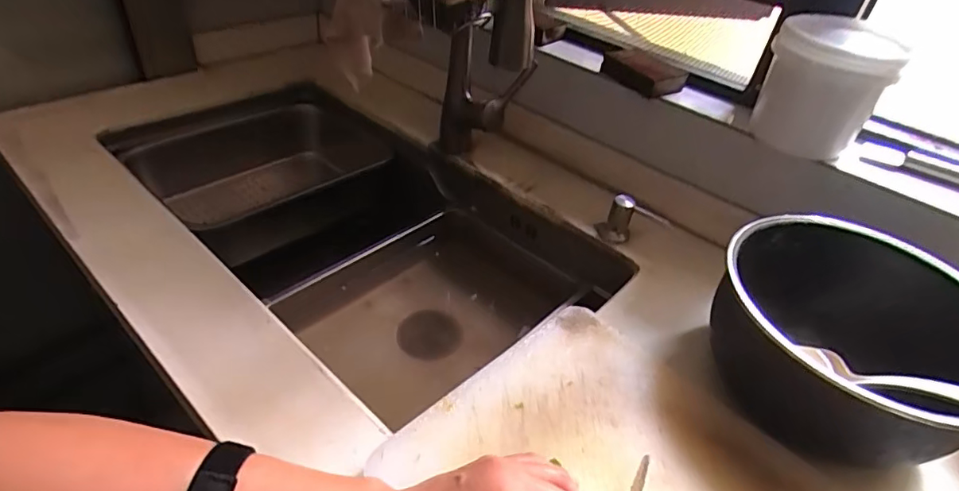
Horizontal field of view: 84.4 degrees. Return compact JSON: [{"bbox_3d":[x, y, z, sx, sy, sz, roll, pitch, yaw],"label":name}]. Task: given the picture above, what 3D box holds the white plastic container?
[{"bbox_3d":[0.393,-0.184,0.623,0.116,0.138,0.140,24,42,18],"label":"white plastic container"}]

